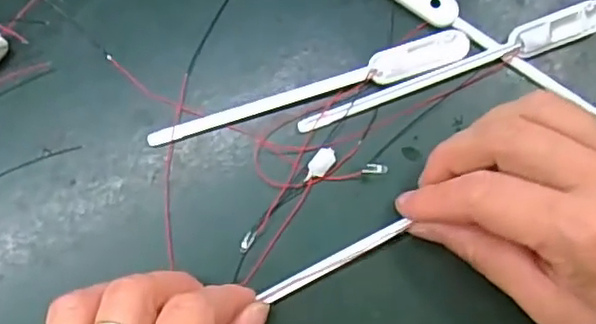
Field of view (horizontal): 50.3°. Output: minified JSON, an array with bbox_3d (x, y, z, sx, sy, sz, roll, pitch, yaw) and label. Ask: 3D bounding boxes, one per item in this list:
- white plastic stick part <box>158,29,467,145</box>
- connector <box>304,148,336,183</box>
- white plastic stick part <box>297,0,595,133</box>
[{"bbox_3d":[0.006,-0.031,0.281,0.144,0.006,0.015,-18,81,-4],"label":"white plastic stick part"},{"bbox_3d":[0.009,0.002,0.277,0.009,0.004,0.018,40,82,5],"label":"connector"},{"bbox_3d":[0.070,-0.041,0.282,0.144,0.008,0.014,-22,81,-5],"label":"white plastic stick part"}]

